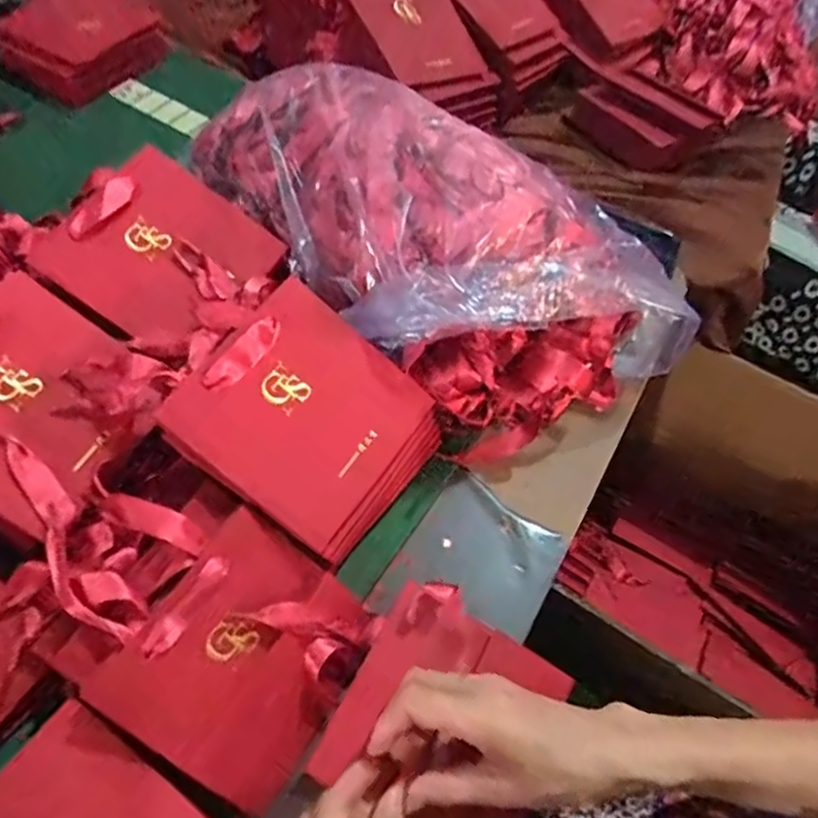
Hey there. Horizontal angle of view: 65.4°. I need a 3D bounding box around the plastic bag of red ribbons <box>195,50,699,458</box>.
[{"bbox_3d":[0.020,-0.147,0.566,0.246,0.161,0.392,-31,64,-23],"label":"plastic bag of red ribbons"}]

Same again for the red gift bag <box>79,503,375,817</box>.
[{"bbox_3d":[-0.101,0.161,0.408,0.138,0.034,0.142,45,69,-16],"label":"red gift bag"}]

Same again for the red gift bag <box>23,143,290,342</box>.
[{"bbox_3d":[-0.198,-0.129,0.506,0.153,0.014,0.145,34,65,-4],"label":"red gift bag"}]

